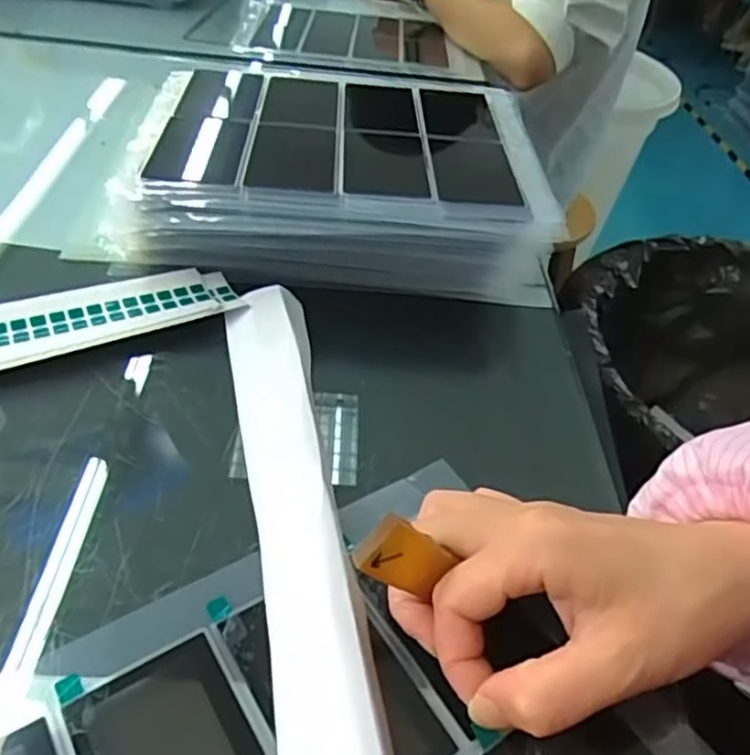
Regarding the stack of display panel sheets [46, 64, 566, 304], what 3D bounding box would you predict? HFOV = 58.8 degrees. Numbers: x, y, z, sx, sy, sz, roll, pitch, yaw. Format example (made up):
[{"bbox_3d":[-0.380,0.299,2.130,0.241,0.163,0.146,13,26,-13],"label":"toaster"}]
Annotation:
[{"bbox_3d":[-0.038,-0.149,0.475,0.304,0.066,0.238,1,43,-6],"label":"stack of display panel sheets"}]

